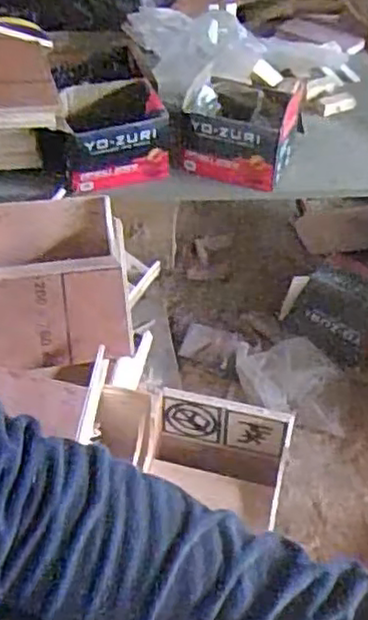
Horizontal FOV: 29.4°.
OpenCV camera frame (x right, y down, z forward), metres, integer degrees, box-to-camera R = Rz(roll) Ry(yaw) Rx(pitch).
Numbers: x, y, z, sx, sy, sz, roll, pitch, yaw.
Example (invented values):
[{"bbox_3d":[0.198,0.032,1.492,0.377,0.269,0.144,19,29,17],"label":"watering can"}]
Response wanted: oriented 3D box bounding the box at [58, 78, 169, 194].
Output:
[{"bbox_3d":[-0.082,-0.205,0.809,0.115,0.081,0.105,-7,45,-10],"label":"box"}]

